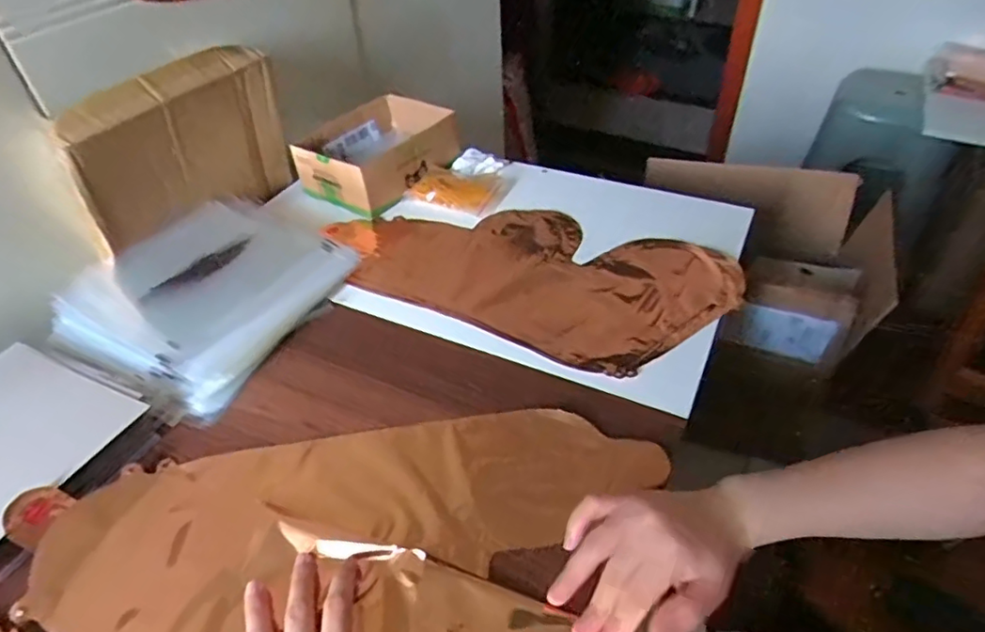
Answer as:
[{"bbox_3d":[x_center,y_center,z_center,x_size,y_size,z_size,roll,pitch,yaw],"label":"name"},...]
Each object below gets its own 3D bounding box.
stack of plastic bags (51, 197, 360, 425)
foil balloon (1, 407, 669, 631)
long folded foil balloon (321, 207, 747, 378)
[{"bbox_3d":[-0.293,-0.027,0.611,0.238,0.036,0.251,21,48,24],"label":"stack of plastic bags"},{"bbox_3d":[-0.099,0.171,0.408,0.391,0.016,0.382,24,49,26],"label":"foil balloon"},{"bbox_3d":[0.026,-0.056,0.645,0.435,0.016,0.217,18,47,21],"label":"long folded foil balloon"}]

